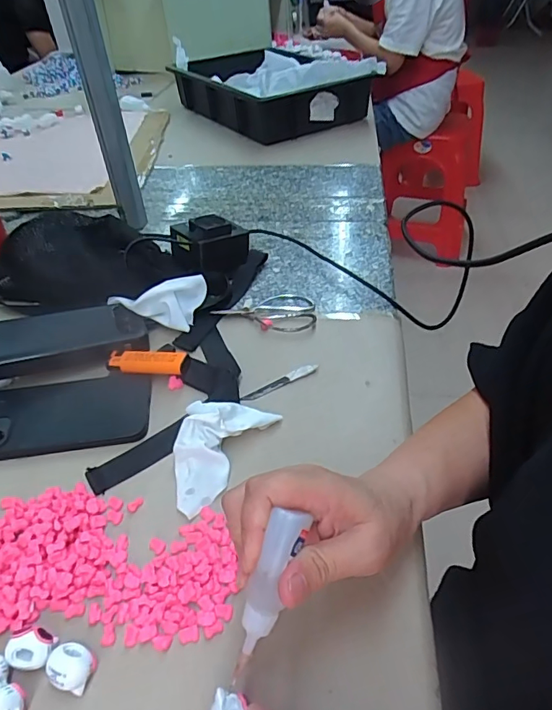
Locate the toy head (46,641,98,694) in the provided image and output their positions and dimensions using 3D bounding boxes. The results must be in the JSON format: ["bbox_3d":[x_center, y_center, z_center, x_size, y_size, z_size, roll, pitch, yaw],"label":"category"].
[{"bbox_3d":[-0.119,0.182,0.276,0.023,0.018,0.022,-2,41,2],"label":"toy head"}]

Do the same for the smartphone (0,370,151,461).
[{"bbox_3d":[-0.197,0.054,0.429,0.162,0.012,0.078,-7,41,-4],"label":"smartphone"}]

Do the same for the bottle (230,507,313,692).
[{"bbox_3d":[-0.004,0.123,0.243,0.017,0.089,0.020,19,6,24],"label":"bottle"}]

